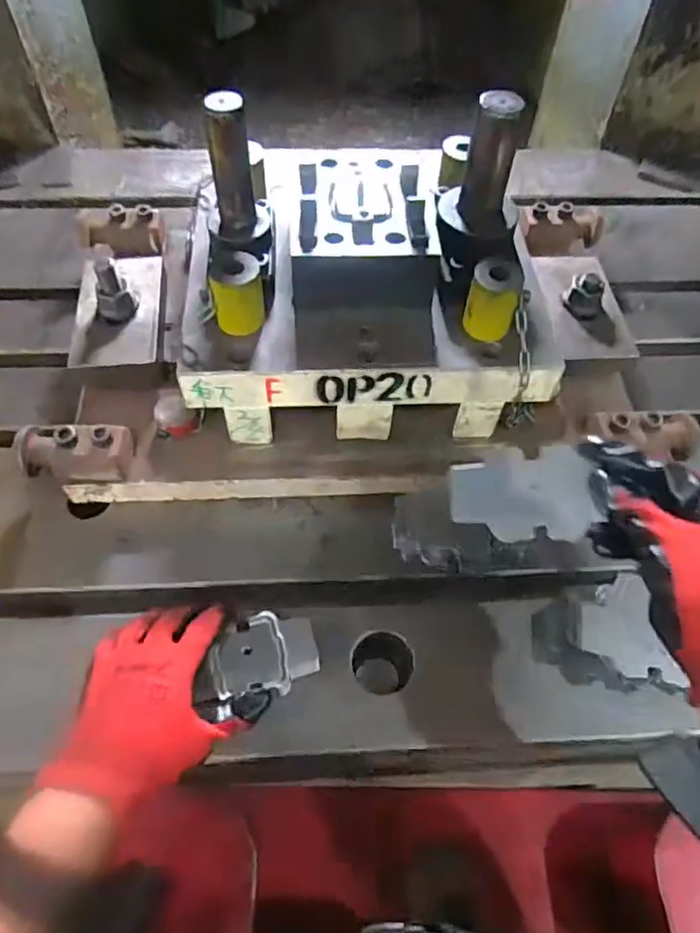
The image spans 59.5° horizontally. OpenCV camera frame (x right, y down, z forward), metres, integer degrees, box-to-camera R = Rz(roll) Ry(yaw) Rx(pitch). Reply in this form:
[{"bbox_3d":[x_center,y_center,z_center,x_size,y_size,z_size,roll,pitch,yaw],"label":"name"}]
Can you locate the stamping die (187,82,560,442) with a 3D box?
[{"bbox_3d":[0.015,-0.183,0.554,0.316,0.193,0.244,-1,56,-3],"label":"stamping die"}]

